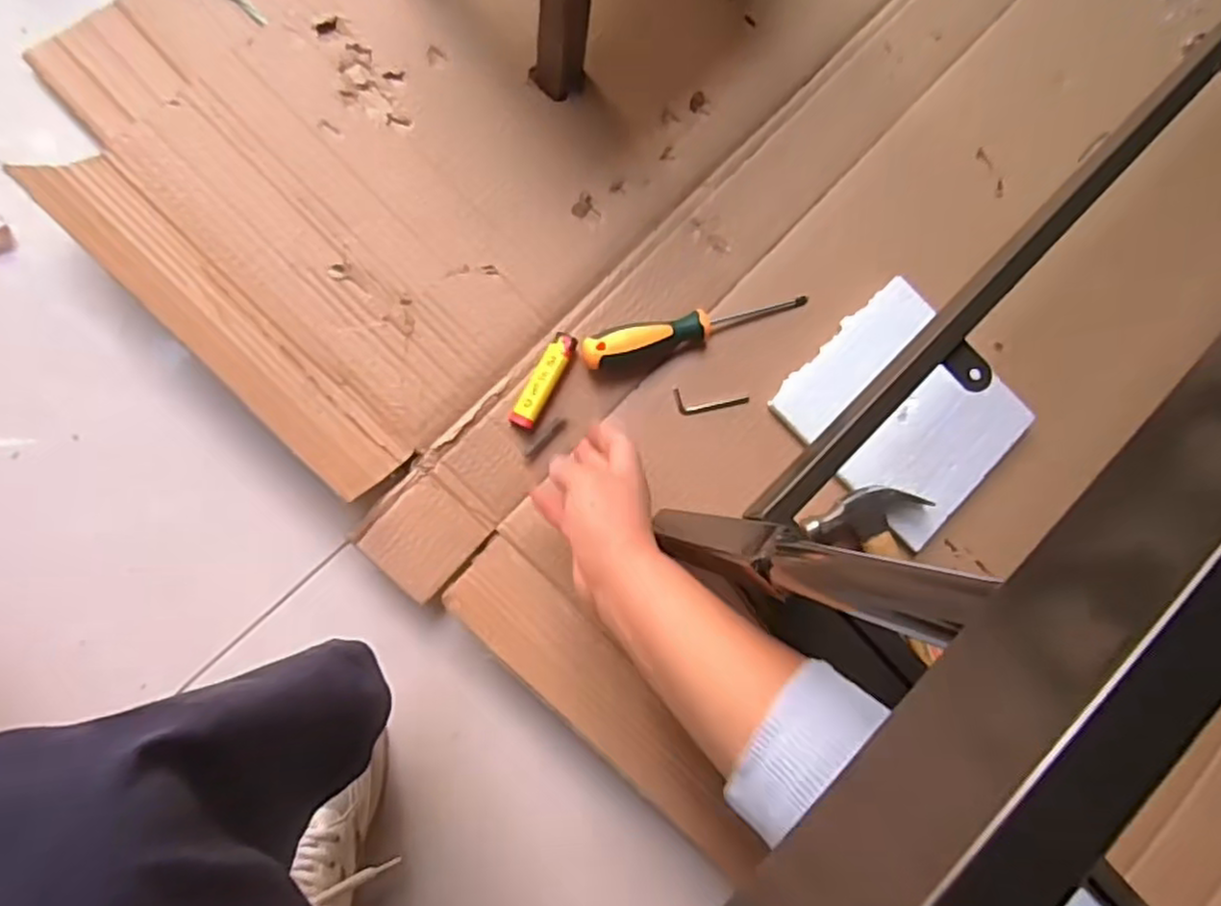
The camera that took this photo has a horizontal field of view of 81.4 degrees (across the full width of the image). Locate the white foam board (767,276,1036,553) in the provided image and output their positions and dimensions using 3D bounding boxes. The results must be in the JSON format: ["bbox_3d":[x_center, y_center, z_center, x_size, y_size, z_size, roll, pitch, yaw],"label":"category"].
[{"bbox_3d":[0.244,-0.034,0.588,0.171,0.014,0.152,45,88,-2],"label":"white foam board"}]

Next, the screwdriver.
[{"bbox_3d":[0.071,-0.100,0.564,0.192,0.032,0.028,-14,90,-9],"label":"screwdriver"}]

